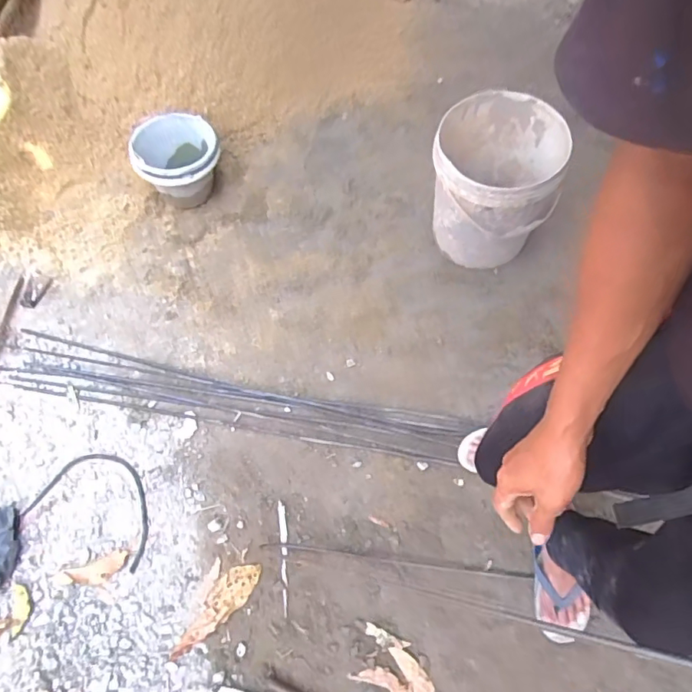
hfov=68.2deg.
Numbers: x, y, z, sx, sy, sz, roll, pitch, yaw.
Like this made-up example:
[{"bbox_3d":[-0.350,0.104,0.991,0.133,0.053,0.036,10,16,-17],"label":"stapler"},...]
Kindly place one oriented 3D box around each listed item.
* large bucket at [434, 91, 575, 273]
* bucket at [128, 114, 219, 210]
[{"bbox_3d":[0.393,-0.428,1.389,0.323,0.349,0.333,13,66,11],"label":"large bucket"},{"bbox_3d":[-0.536,-0.595,1.644,0.258,0.193,0.245,-2,64,4],"label":"bucket"}]

